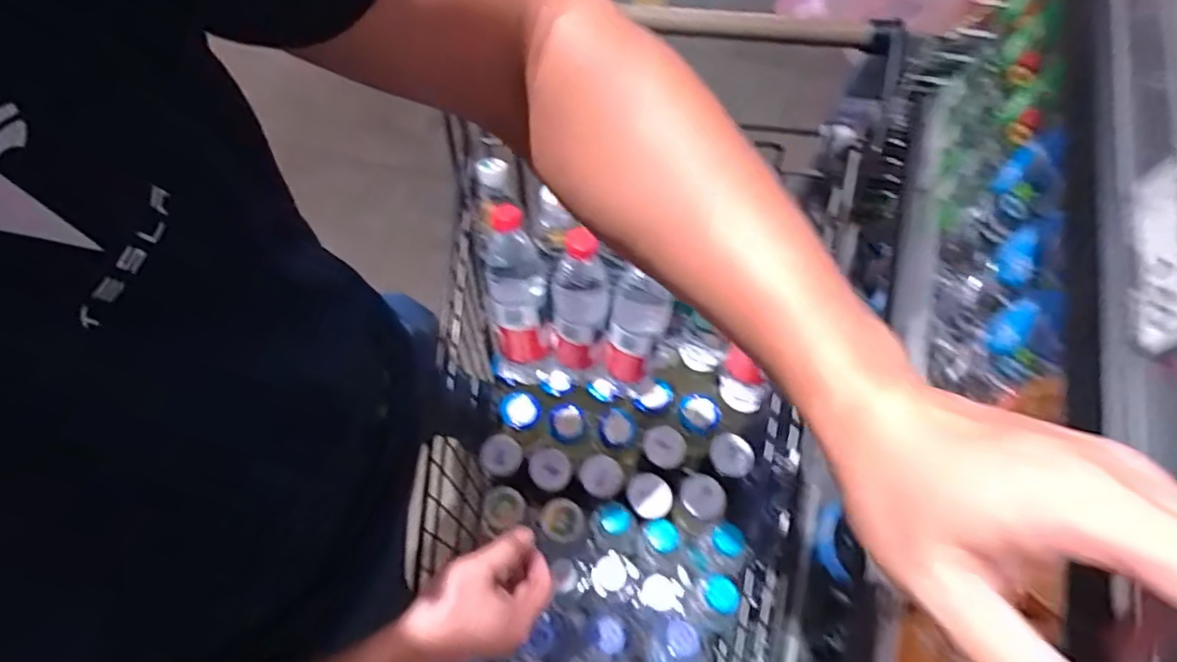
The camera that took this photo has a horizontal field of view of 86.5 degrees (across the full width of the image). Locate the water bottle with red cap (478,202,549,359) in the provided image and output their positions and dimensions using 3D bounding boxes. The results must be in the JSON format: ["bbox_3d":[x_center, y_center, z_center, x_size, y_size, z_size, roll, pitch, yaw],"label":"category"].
[{"bbox_3d":[-0.086,-0.054,0.728,0.068,0.071,0.193,-7,112,0],"label":"water bottle with red cap"}]

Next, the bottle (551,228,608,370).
[{"bbox_3d":[-0.011,-0.030,0.725,0.063,0.204,0.066,11,42,7],"label":"bottle"}]

